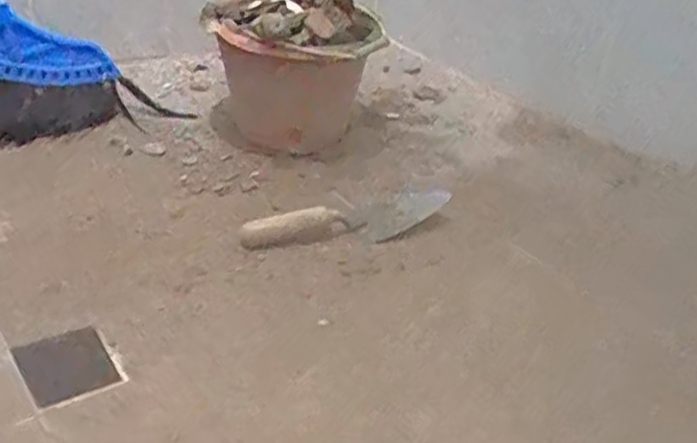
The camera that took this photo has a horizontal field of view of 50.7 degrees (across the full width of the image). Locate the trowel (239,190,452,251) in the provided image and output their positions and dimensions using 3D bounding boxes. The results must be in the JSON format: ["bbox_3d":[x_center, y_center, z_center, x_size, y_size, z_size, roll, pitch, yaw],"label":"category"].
[{"bbox_3d":[0.016,-0.006,1.007,0.315,0.033,0.092,-14,35,-29],"label":"trowel"}]

